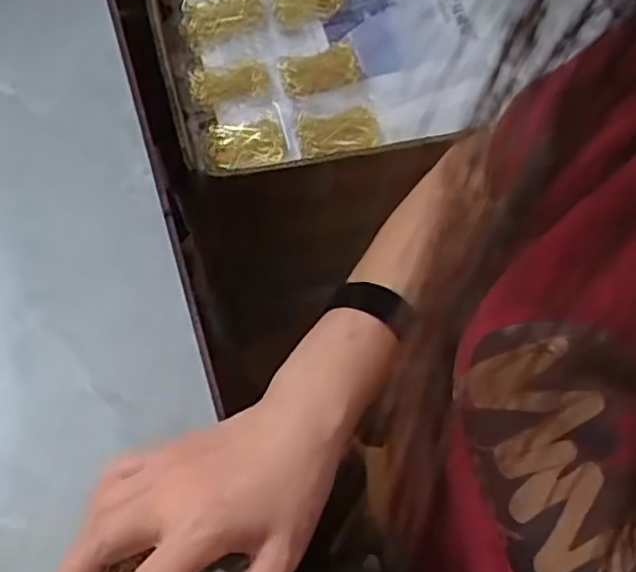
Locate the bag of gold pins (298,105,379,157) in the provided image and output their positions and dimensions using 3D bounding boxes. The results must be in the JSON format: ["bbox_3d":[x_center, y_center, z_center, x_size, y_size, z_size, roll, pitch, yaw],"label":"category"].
[{"bbox_3d":[0.018,-0.140,0.590,0.072,0.008,0.049,-14,67,-8],"label":"bag of gold pins"}]

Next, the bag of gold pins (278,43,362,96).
[{"bbox_3d":[0.002,-0.203,0.609,0.074,0.017,0.041,-21,68,-11],"label":"bag of gold pins"}]

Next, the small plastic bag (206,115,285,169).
[{"bbox_3d":[-0.066,-0.127,0.584,0.065,0.009,0.053,-6,66,-5],"label":"small plastic bag"}]

